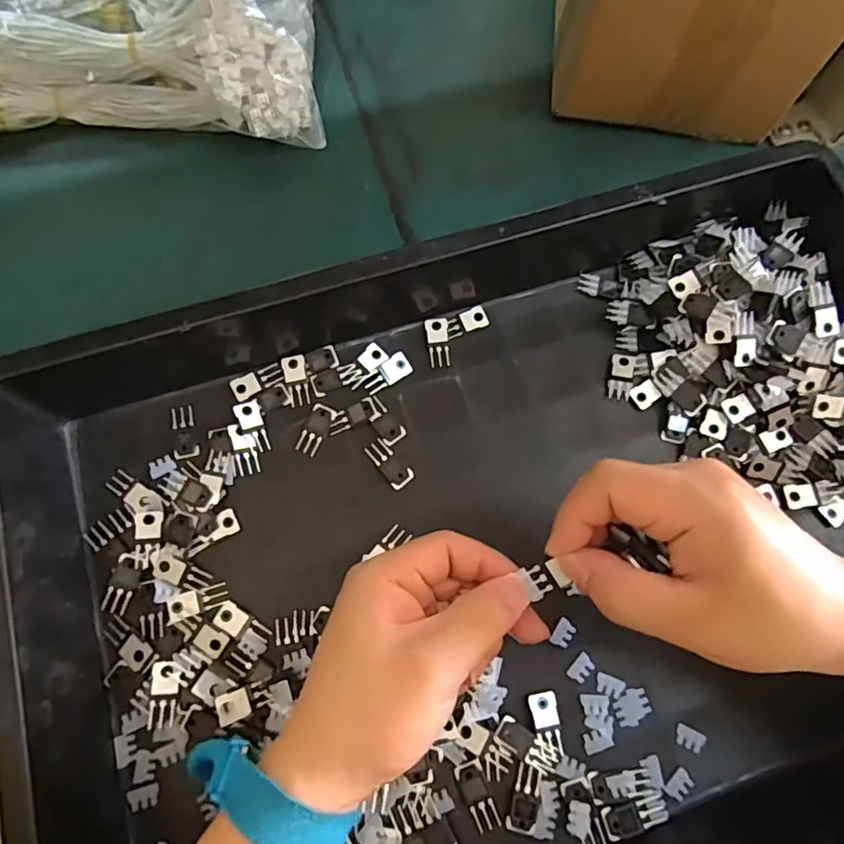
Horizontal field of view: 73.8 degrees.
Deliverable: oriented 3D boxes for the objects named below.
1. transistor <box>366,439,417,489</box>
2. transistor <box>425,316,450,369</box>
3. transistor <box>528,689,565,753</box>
[{"bbox_3d":[-0.021,0.027,0.367,0.016,0.004,0.035,-38,76,-11],"label":"transistor"},{"bbox_3d":[0.011,-0.055,0.391,0.016,0.004,0.034,-5,85,-2],"label":"transistor"},{"bbox_3d":[0.072,0.173,0.322,0.016,0.004,0.033,-9,72,-3],"label":"transistor"}]

